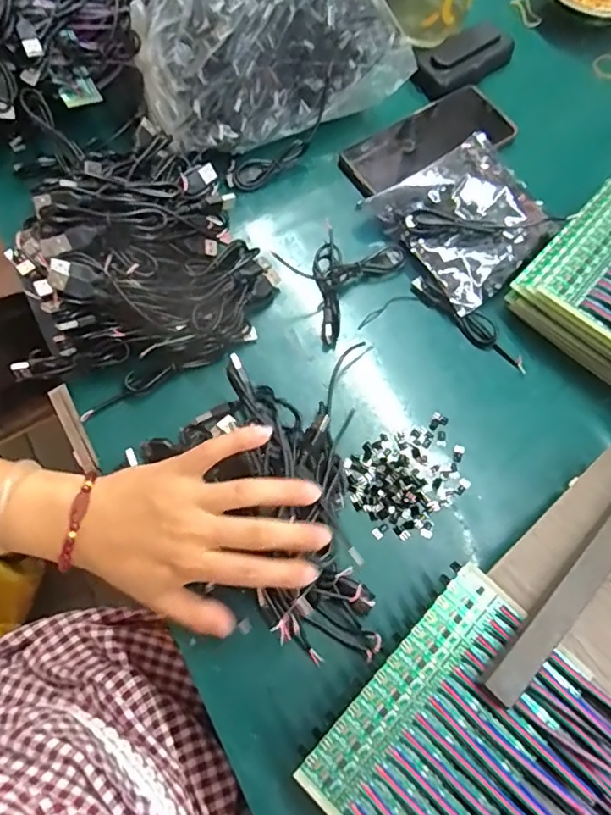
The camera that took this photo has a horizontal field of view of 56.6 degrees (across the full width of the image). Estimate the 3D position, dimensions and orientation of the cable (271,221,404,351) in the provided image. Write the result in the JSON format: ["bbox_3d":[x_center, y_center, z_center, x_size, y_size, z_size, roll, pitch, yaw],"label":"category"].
[{"bbox_3d":[0.019,-0.118,0.486,0.090,0.012,0.110,35,74,12],"label":"cable"}]

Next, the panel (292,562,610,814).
[{"bbox_3d":[0.118,0.218,0.324,0.188,0.016,0.160,42,72,17],"label":"panel"}]

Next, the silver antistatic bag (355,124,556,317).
[{"bbox_3d":[0.145,-0.166,0.494,0.131,0.030,0.129,-37,74,-12],"label":"silver antistatic bag"}]

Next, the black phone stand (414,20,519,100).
[{"bbox_3d":[0.156,-0.351,0.573,0.116,0.026,0.052,-33,74,-11],"label":"black phone stand"}]

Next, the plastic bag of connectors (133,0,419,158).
[{"bbox_3d":[-0.031,-0.331,0.487,0.230,0.131,0.125,-20,72,-6],"label":"plastic bag of connectors"}]

